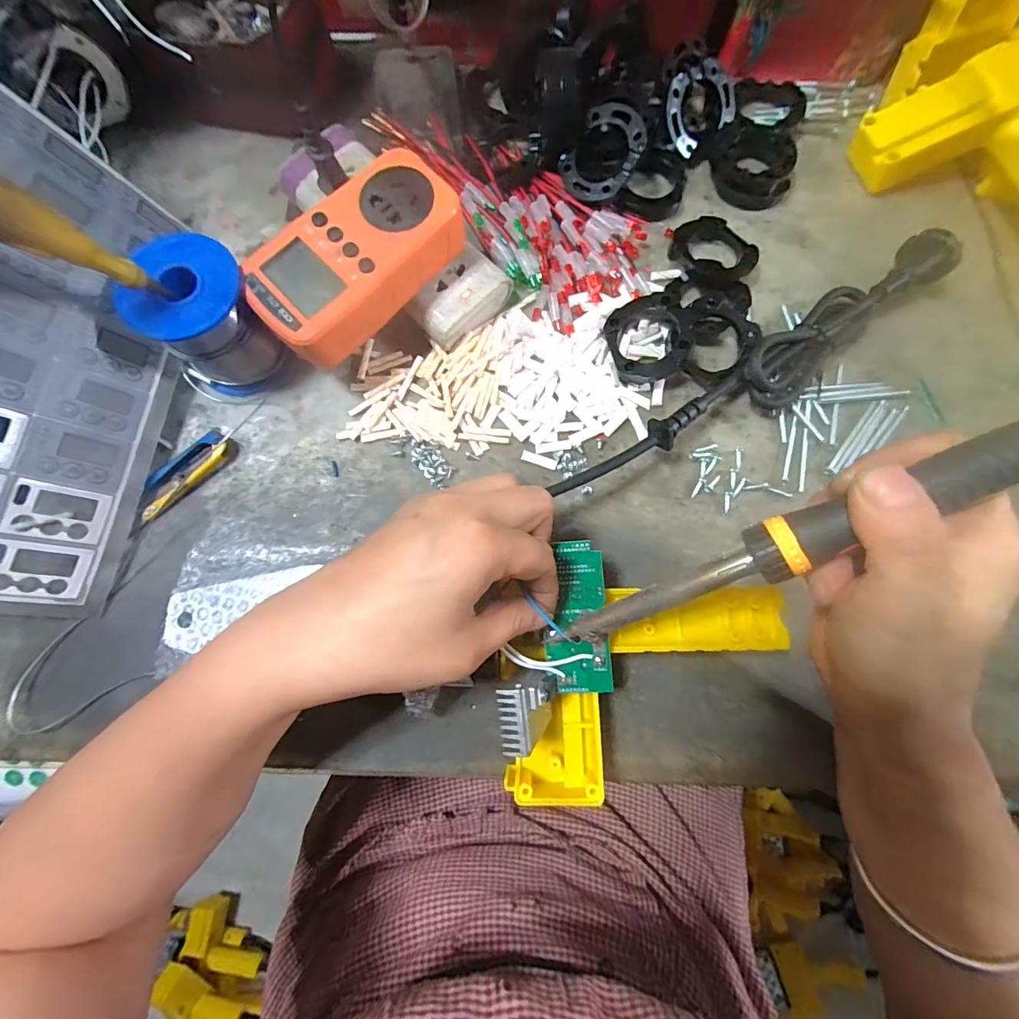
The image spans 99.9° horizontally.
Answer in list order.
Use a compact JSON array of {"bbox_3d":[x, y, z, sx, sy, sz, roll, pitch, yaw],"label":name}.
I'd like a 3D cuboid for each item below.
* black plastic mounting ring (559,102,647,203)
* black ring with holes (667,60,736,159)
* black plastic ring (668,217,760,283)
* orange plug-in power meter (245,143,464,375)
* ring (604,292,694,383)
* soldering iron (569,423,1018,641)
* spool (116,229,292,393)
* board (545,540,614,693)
[{"bbox_3d":[0.065,-0.246,0.297,0.049,0.013,0.059,40,109,13],"label":"black plastic mounting ring"},{"bbox_3d":[0.137,-0.291,0.307,0.050,0.010,0.055,-7,114,-17],"label":"black ring with holes"},{"bbox_3d":[0.141,-0.180,0.299,0.048,0.017,0.055,-27,79,-5],"label":"black plastic ring"},{"bbox_3d":[-0.089,-0.146,0.250,0.061,0.031,0.124,44,81,9],"label":"orange plug-in power meter"},{"bbox_3d":[0.091,-0.113,0.281,0.047,0.015,0.058,-17,79,28],"label":"ring"},{"bbox_3d":[0.123,0.007,0.165,0.227,0.019,0.021,-31,78,26],"label":"soldering iron"},{"bbox_3d":[-0.180,-0.115,0.260,0.062,0.067,0.065,32,80,6],"label":"spool"},{"bbox_3d":[0.035,0.056,0.221,0.031,0.005,0.077,-3,87,5],"label":"board"}]

